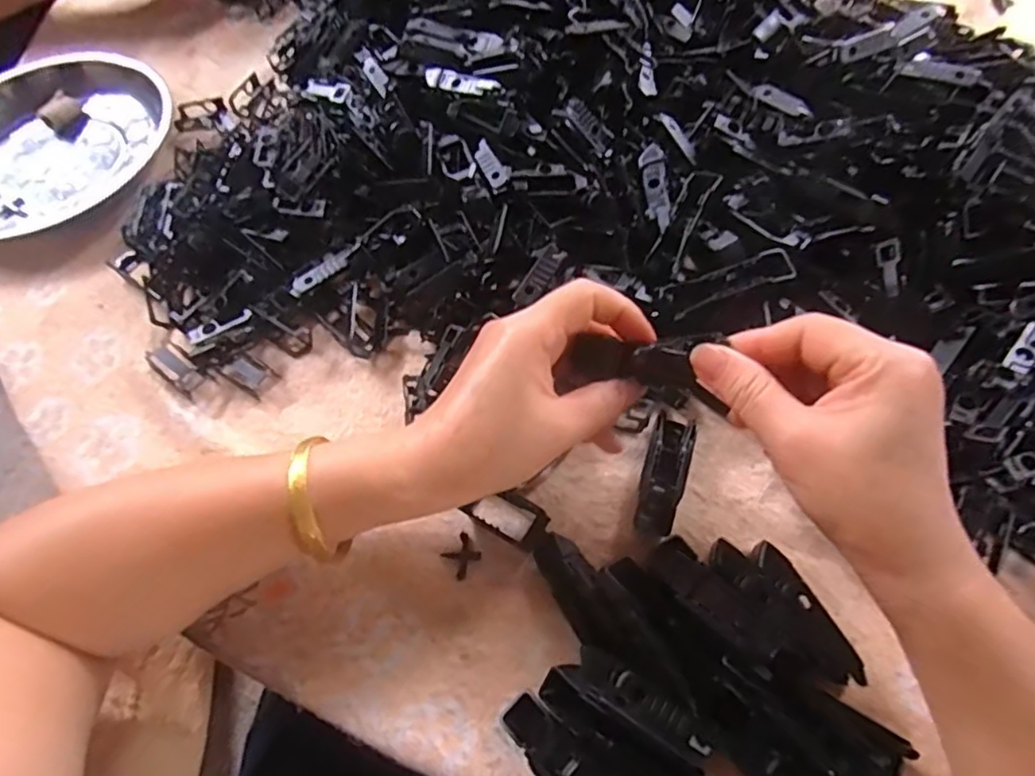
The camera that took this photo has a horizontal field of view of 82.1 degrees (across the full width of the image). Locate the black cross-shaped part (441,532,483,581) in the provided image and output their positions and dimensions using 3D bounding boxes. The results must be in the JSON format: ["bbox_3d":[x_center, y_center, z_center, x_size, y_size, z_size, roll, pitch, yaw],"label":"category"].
[{"bbox_3d":[-0.028,0.086,0.303,0.016,0.004,0.018,39,71,20],"label":"black cross-shaped part"}]

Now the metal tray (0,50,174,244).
[{"bbox_3d":[-0.350,-0.178,0.438,0.162,0.026,0.177,16,65,11],"label":"metal tray"}]

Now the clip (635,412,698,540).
[{"bbox_3d":[0.077,0.045,0.309,0.021,0.013,0.064,16,65,11],"label":"clip"}]

